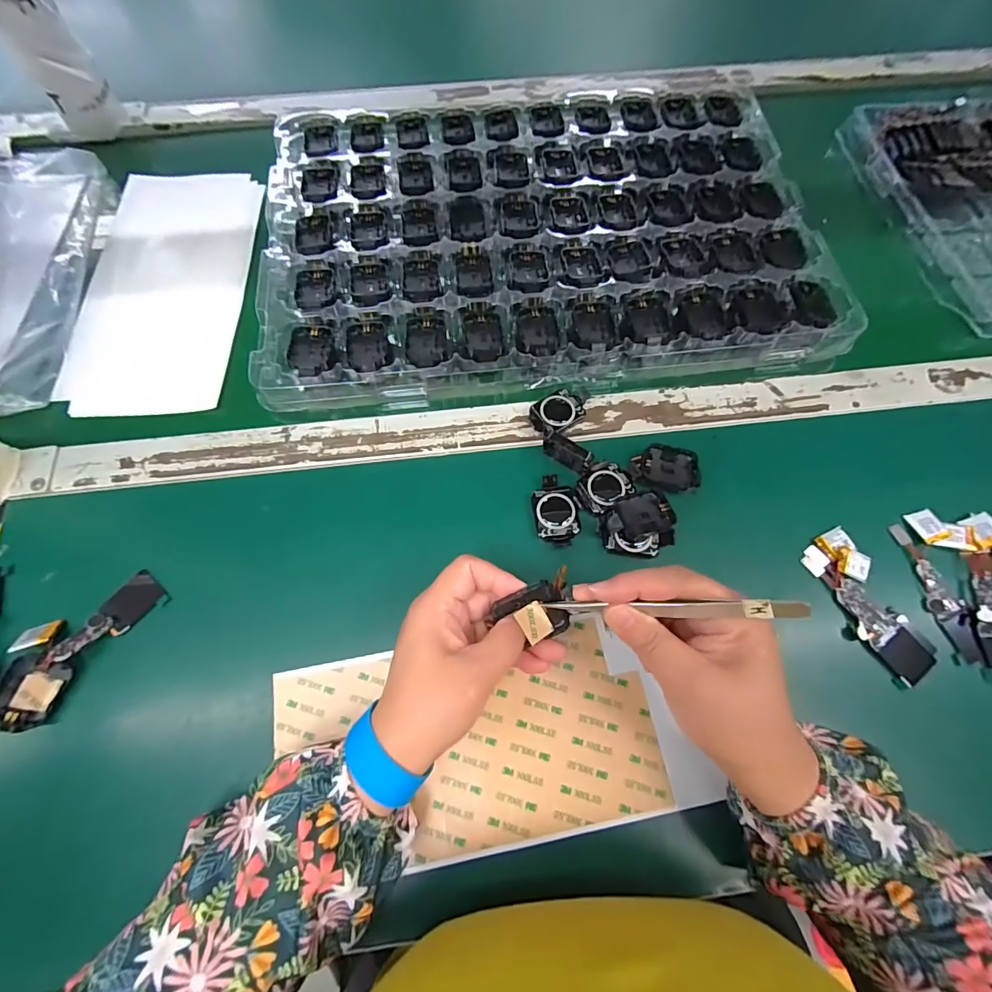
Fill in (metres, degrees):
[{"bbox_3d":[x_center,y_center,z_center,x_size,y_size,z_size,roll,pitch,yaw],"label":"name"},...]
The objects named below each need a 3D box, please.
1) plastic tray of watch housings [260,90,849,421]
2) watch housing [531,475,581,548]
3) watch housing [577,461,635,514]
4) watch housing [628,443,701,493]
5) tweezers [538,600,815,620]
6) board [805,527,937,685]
[{"bbox_3d":[0.039,-0.254,0.431,0.496,0.038,0.354,-5,68,-2],"label":"plastic tray of watch housings"},{"bbox_3d":[0.045,0.012,0.338,0.033,0.011,0.053,-6,68,-3],"label":"watch housing"},{"bbox_3d":[0.083,-0.008,0.346,0.039,0.011,0.033,-34,72,-13],"label":"watch housing"},{"bbox_3d":[0.131,-0.020,0.350,0.051,0.015,0.034,9,68,3],"label":"watch housing"},{"bbox_3d":[0.081,0.057,0.228,0.129,0.015,0.006,-11,62,39],"label":"tweezers"},{"bbox_3d":[0.262,0.076,0.316,0.043,0.009,0.105,-27,71,-11],"label":"board"}]

